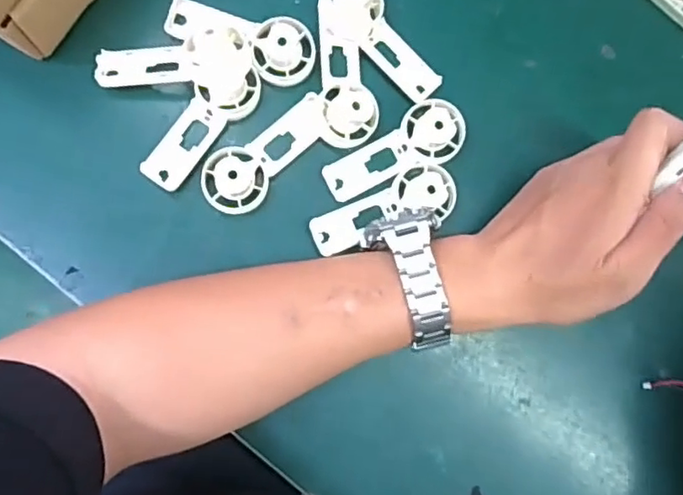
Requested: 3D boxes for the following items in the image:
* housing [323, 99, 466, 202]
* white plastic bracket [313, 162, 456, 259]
[{"bbox_3d":[0.035,-0.060,0.380,0.092,0.013,0.038,-31,88,-7],"label":"housing"},{"bbox_3d":[0.026,-0.025,0.380,0.093,0.009,0.037,-19,87,-6],"label":"white plastic bracket"}]

